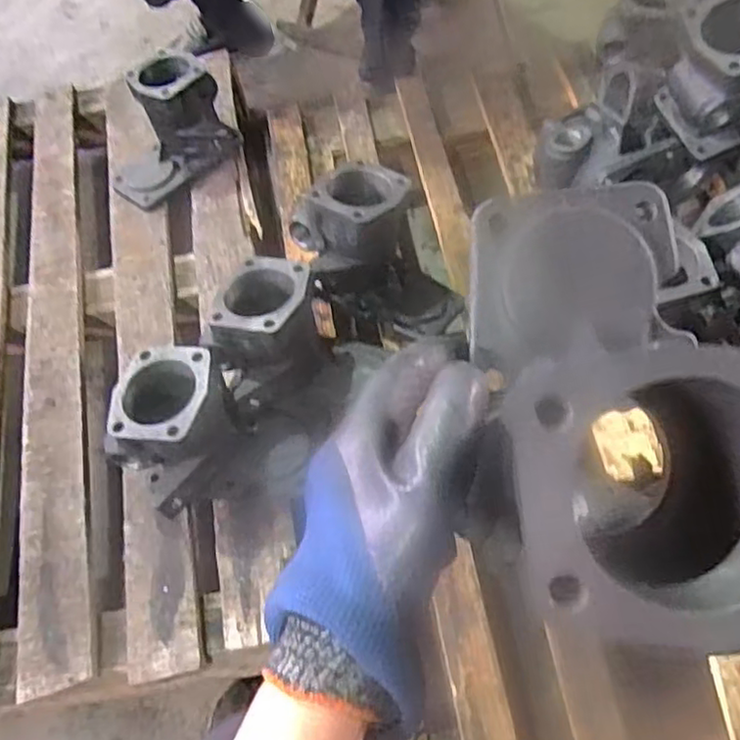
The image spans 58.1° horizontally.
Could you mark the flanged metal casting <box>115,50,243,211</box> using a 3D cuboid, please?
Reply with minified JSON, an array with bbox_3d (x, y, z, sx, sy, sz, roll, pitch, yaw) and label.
[{"bbox_3d":[-0.285,-0.334,0.930,0.189,0.139,0.102,-33,60,-12],"label":"flanged metal casting"}]

